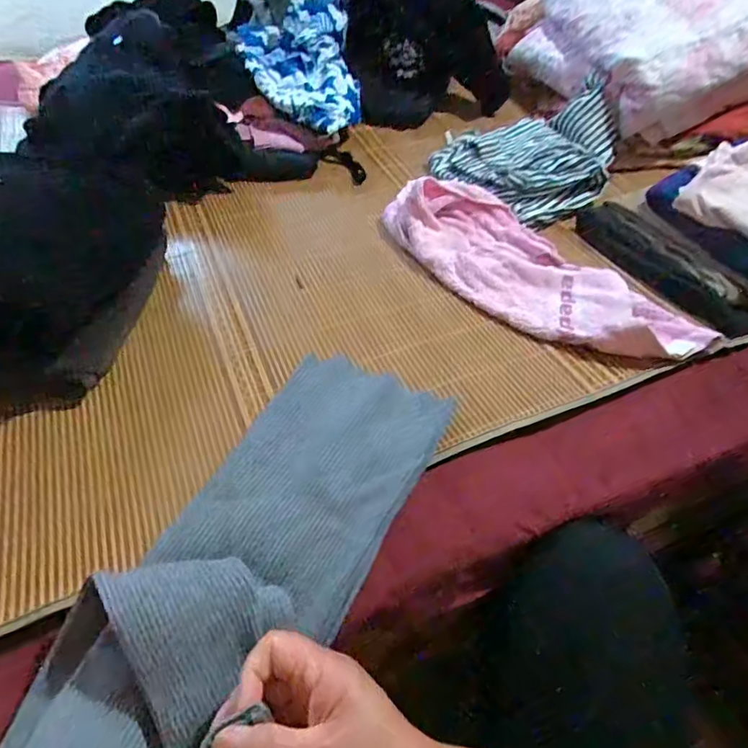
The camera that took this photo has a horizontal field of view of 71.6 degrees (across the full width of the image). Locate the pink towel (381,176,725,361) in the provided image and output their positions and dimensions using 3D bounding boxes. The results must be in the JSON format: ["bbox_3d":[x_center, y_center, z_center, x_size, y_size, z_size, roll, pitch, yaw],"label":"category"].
[{"bbox_3d":[0.201,-0.141,0.686,0.172,0.060,0.454,-34,59,-26],"label":"pink towel"}]

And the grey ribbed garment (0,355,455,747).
[{"bbox_3d":[-0.121,0.180,0.379,0.165,0.081,0.557,24,49,16],"label":"grey ribbed garment"}]

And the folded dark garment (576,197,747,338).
[{"bbox_3d":[0.391,-0.143,0.686,0.077,0.064,0.301,-29,57,-23],"label":"folded dark garment"}]

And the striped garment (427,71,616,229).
[{"bbox_3d":[0.247,-0.374,0.852,0.279,0.069,0.333,19,52,13],"label":"striped garment"}]

